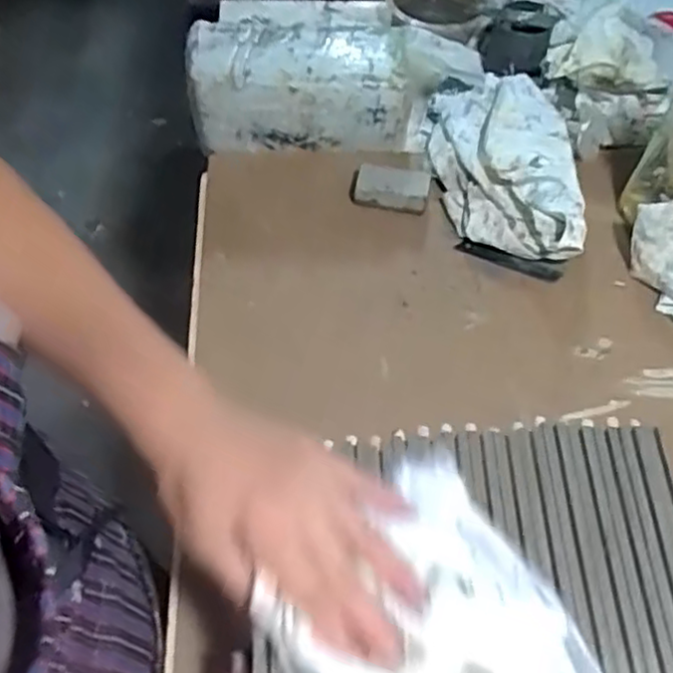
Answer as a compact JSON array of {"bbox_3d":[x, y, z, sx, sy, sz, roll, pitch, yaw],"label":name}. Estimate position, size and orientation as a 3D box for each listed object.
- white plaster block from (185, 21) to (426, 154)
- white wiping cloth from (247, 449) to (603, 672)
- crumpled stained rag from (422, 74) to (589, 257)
[{"bbox_3d":[-0.026,-0.255,0.737,0.238,0.084,0.115,1,55,-1],"label":"white plaster block"},{"bbox_3d":[0.069,0.155,0.358,0.181,0.040,0.129,36,64,23],"label":"white wiping cloth"},{"bbox_3d":[0.162,-0.176,0.706,0.134,0.046,0.245,4,55,1],"label":"crumpled stained rag"}]

